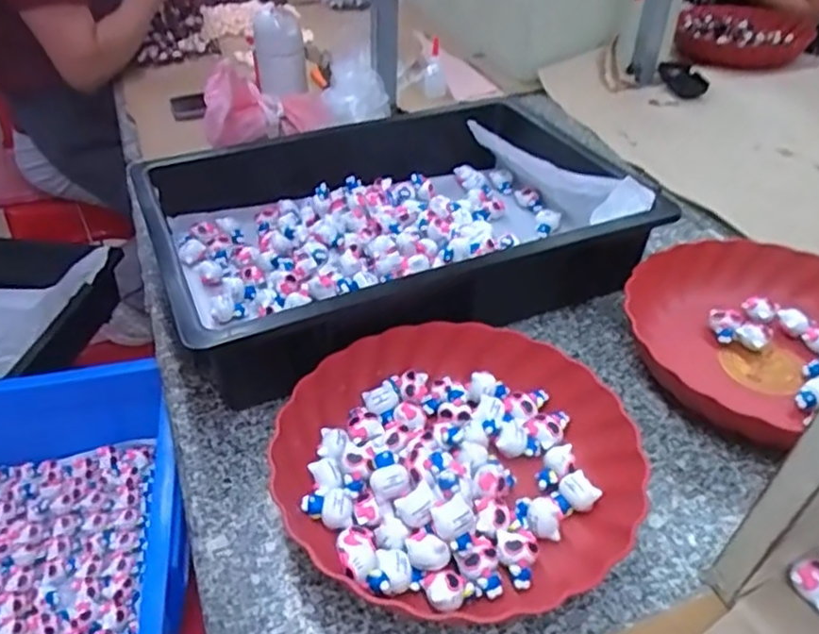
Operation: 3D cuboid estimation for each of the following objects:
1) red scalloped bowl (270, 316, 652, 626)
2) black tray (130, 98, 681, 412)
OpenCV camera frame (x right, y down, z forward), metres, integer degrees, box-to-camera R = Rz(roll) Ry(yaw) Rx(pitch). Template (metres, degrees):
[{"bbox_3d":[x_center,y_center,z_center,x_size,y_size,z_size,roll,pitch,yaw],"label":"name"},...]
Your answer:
[{"bbox_3d":[0.033,0.096,0.465,0.235,0.047,0.222,-2,39,2],"label":"red scalloped bowl"},{"bbox_3d":[-0.007,-0.088,0.651,0.442,0.103,0.323,-18,42,-17],"label":"black tray"}]

